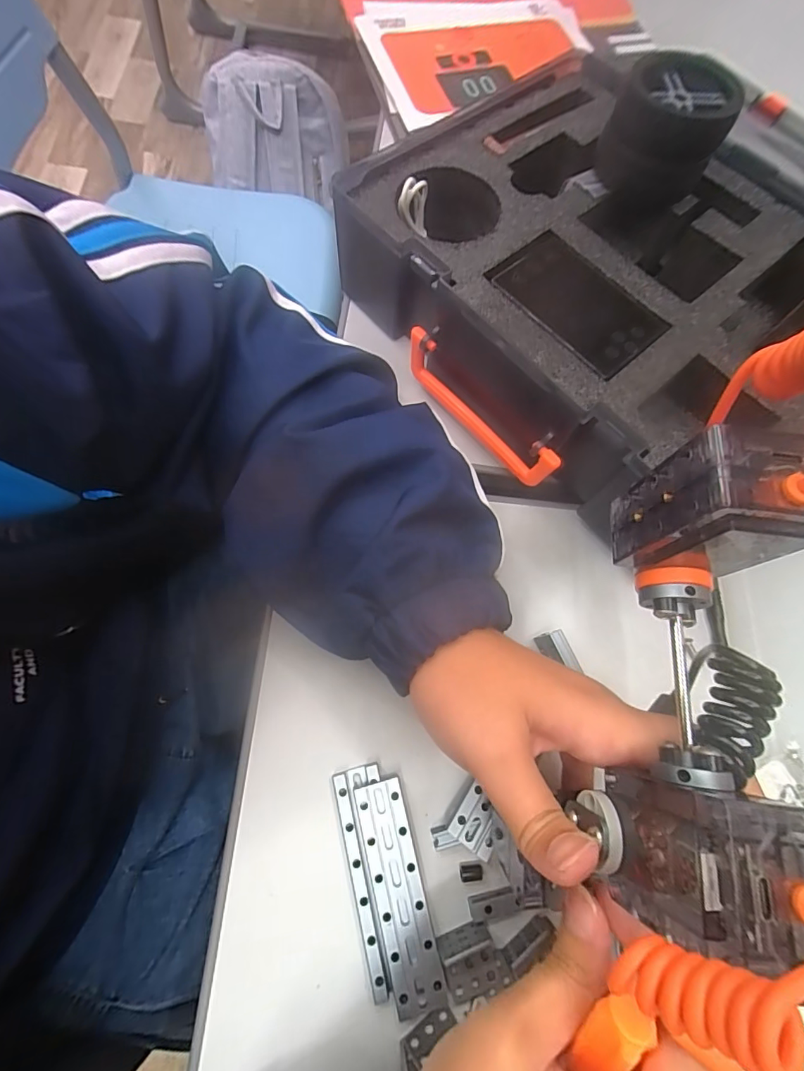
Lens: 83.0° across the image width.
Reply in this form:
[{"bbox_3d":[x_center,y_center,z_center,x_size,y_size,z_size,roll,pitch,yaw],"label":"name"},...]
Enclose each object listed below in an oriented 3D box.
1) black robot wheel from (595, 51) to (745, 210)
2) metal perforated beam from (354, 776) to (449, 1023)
[{"bbox_3d":[0.154,-0.238,0.271,0.063,0.046,0.061,1,71,-2],"label":"black robot wheel"},{"bbox_3d":[-0.002,0.170,0.220,0.023,0.009,0.093,-13,72,-7],"label":"metal perforated beam"}]

